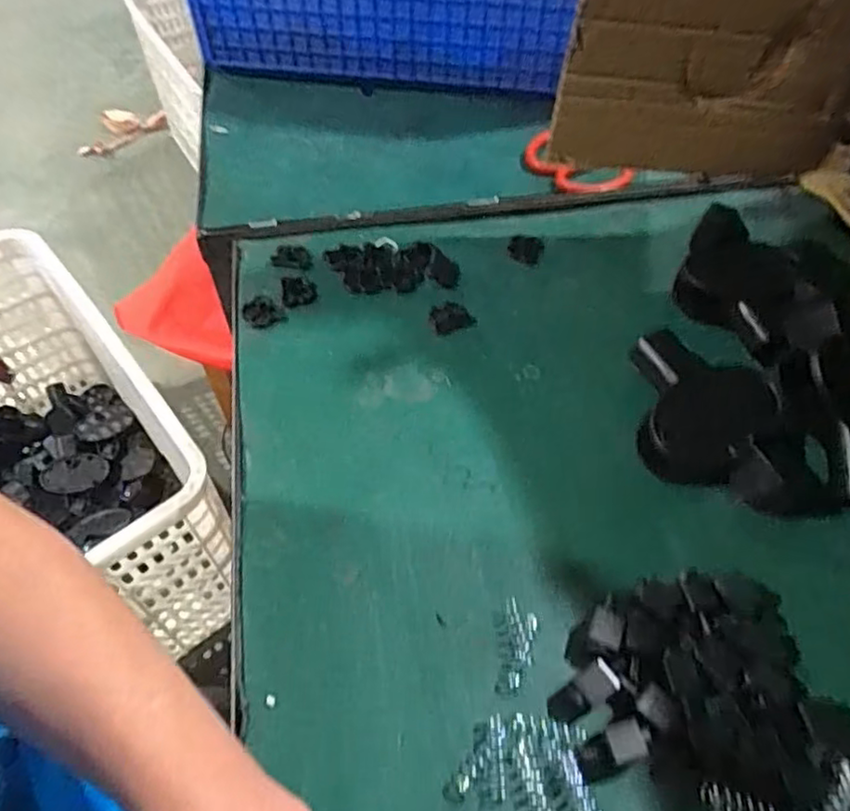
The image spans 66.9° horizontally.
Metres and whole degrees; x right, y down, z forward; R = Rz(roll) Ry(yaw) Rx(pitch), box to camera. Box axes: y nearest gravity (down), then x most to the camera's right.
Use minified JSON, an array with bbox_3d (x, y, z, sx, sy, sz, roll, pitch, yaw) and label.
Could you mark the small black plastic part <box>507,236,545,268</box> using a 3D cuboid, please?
[{"bbox_3d":[0.086,-0.133,0.551,0.029,0.004,0.033,17,56,12],"label":"small black plastic part"}]

